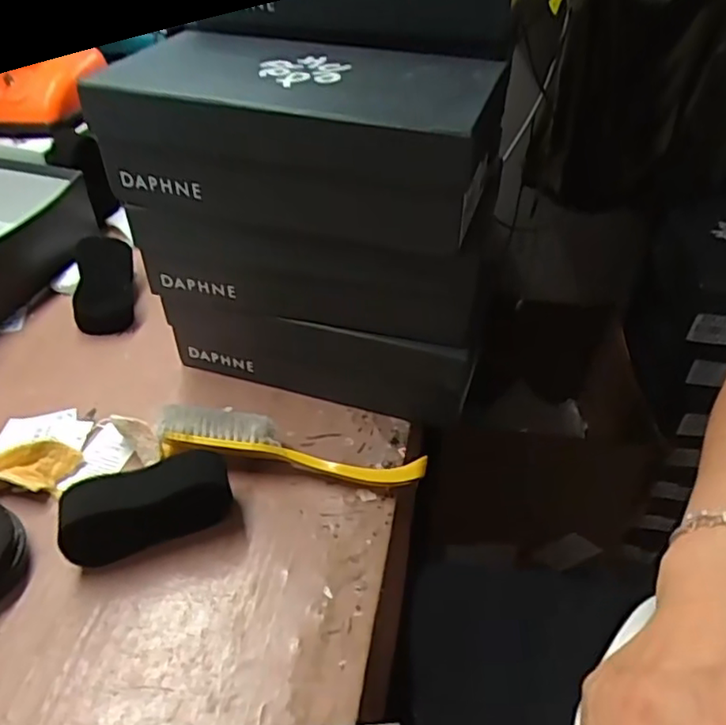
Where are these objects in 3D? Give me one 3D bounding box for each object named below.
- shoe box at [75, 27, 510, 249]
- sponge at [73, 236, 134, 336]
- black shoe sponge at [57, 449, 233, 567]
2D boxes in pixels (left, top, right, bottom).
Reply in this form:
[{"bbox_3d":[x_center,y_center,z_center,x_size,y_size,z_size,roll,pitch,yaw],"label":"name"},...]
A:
[{"bbox_3d":[-0.048,-0.192,0.517,0.295,0.097,0.165,14,43,14],"label":"shoe box"},{"bbox_3d":[-0.299,-0.094,0.731,0.063,0.025,0.126,-7,66,-9],"label":"sponge"},{"bbox_3d":[-0.167,0.114,0.494,0.128,0.062,0.043,-16,44,-19],"label":"black shoe sponge"}]

